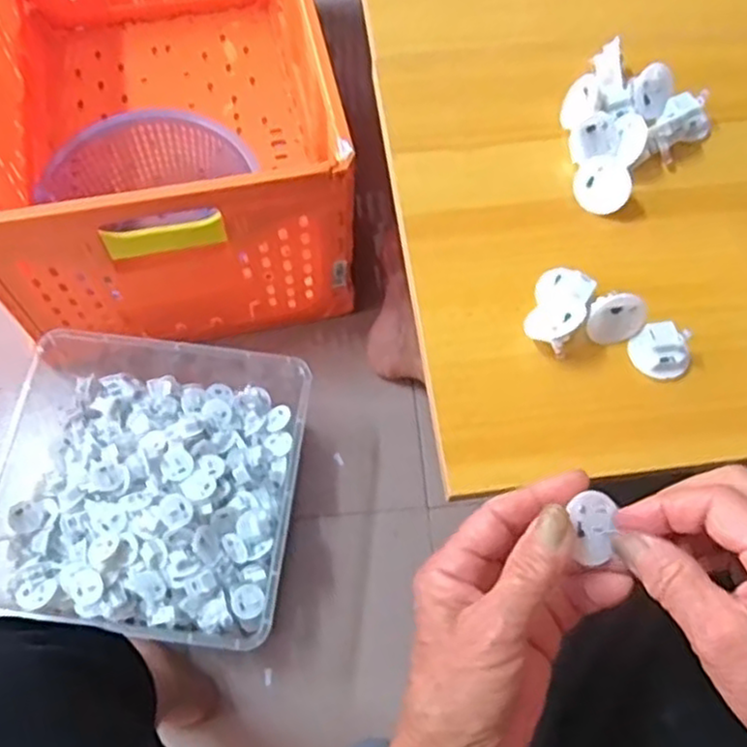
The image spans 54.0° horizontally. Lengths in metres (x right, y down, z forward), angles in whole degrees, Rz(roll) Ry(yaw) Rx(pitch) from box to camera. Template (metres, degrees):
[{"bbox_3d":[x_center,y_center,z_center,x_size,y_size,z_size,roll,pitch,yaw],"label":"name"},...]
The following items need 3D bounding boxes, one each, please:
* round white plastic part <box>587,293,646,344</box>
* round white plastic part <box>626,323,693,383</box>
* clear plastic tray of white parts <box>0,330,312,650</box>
[{"bbox_3d":[0.132,-0.029,0.400,0.032,0.029,0.009,-19,24,4],"label":"round white plastic part"},{"bbox_3d":[0.158,-0.012,0.399,0.028,0.016,0.031,-32,71,-15],"label":"round white plastic part"},{"bbox_3d":[-0.246,0.122,0.806,0.333,0.149,0.320,5,66,0],"label":"clear plastic tray of white parts"}]

